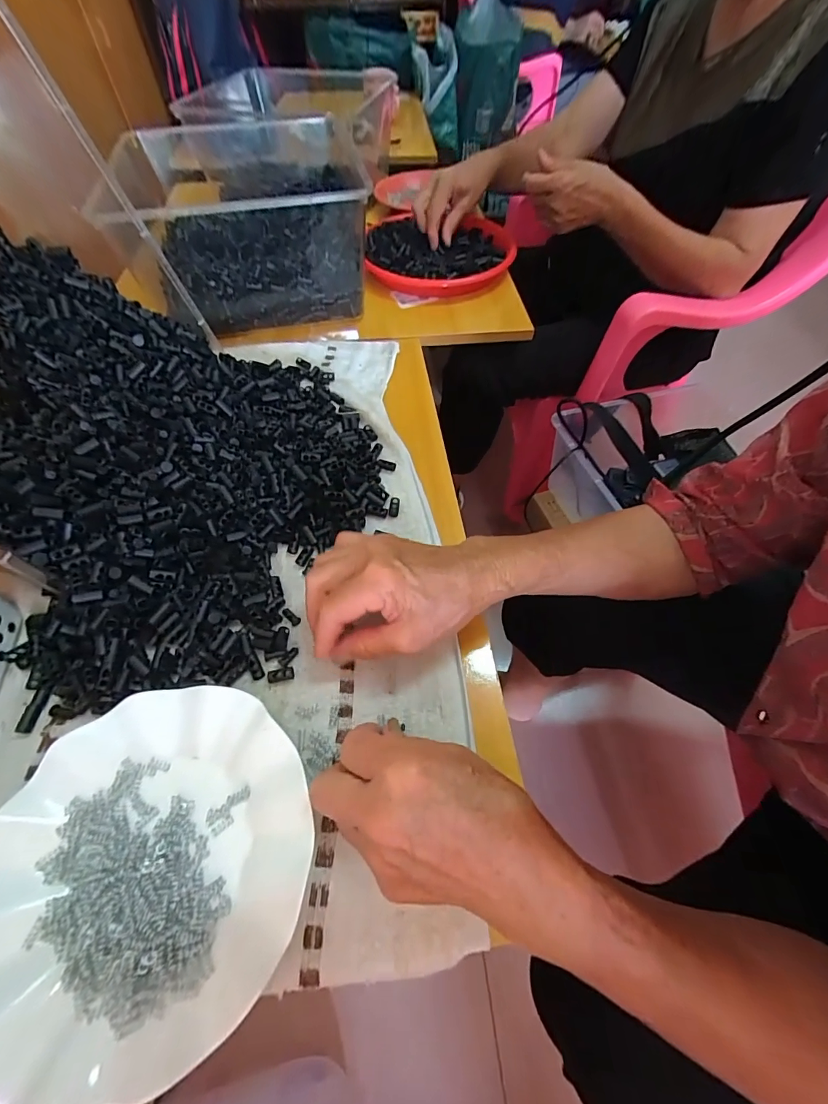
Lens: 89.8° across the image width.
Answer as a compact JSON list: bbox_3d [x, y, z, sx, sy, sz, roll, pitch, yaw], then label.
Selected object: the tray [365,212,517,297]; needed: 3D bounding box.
[{"bbox_3d":[0.040,-0.471,0.659,0.225,0.047,0.239,0,57,-1],"label":"tray"}]

